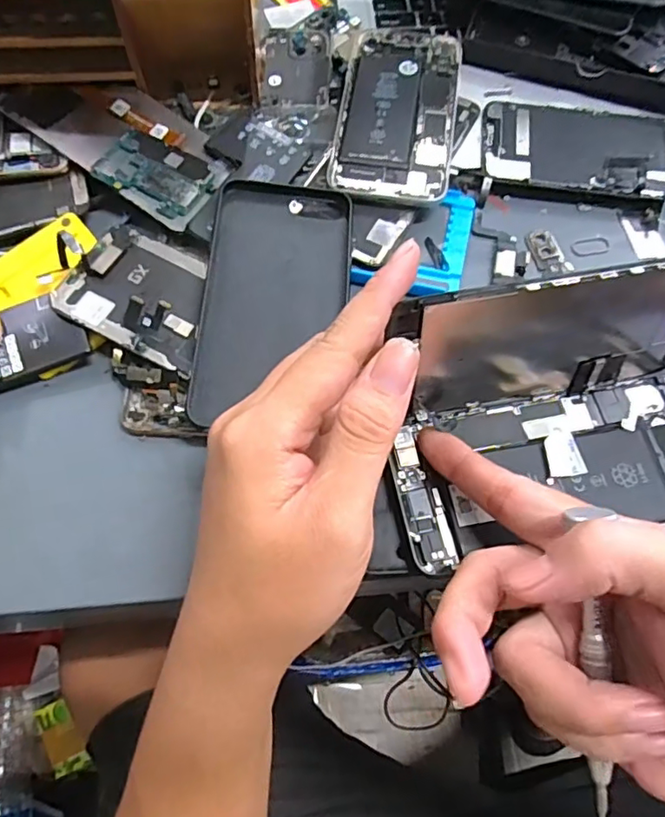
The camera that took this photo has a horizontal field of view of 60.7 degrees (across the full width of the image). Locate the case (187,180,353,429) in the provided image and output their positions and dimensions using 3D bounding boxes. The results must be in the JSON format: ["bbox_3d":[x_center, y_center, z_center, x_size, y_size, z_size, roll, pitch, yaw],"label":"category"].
[{"bbox_3d":[-0.030,-0.065,0.313,0.078,0.011,0.153,2,64,0],"label":"case"}]

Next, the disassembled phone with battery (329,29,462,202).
[{"bbox_3d":[0.043,-0.198,0.377,0.077,0.008,0.149,8,65,3],"label":"disassembled phone with battery"}]

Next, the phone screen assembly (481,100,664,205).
[{"bbox_3d":[0.171,-0.170,0.368,0.142,0.013,0.075,10,65,4],"label":"phone screen assembly"}]

